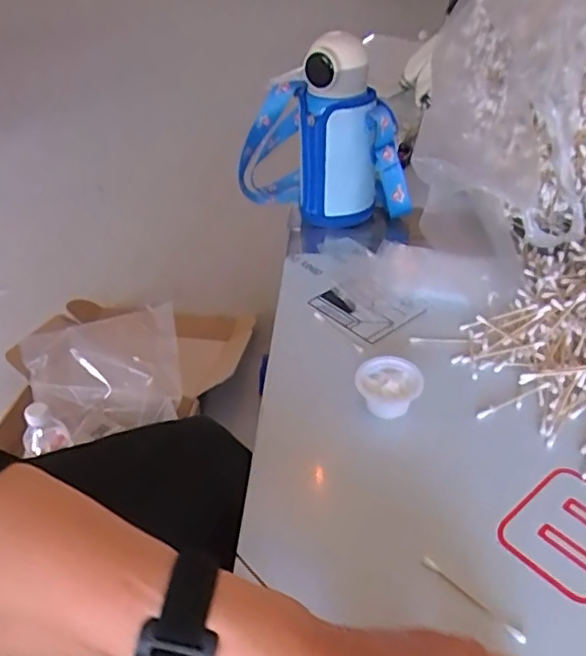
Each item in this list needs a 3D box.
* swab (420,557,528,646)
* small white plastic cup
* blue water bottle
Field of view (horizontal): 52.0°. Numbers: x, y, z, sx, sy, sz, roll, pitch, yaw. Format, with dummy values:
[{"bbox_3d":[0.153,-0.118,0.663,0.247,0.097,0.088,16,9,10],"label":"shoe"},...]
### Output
[{"bbox_3d":[0.111,0.168,0.374,0.006,0.004,0.073,-32,47,-31],"label":"swab"},{"bbox_3d":[0.080,0.049,0.503,0.052,0.027,0.047,3,39,7],"label":"small white plastic cup"},{"bbox_3d":[0.028,-0.239,0.726,0.230,0.203,0.074,28,48,33],"label":"blue water bottle"}]

